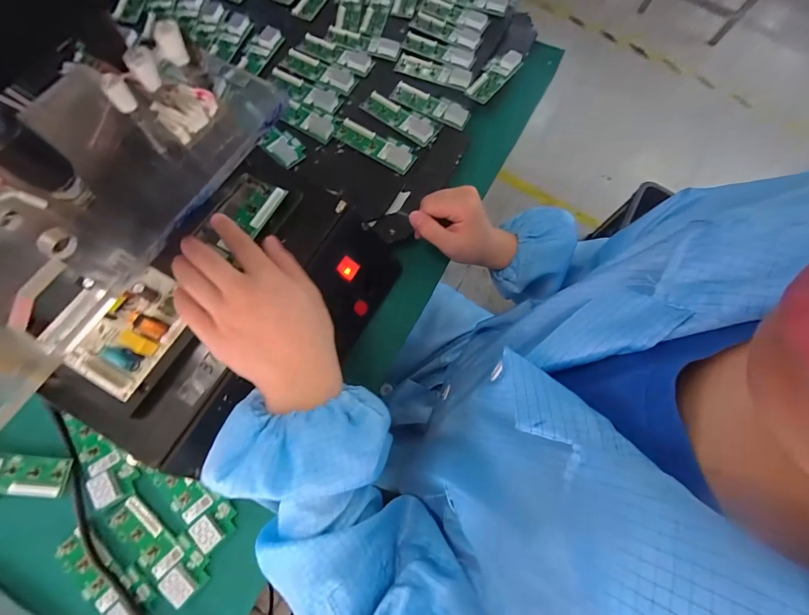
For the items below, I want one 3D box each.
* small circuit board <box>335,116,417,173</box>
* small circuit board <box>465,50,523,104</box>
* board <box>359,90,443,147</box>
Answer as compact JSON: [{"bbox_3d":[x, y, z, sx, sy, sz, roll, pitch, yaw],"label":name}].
[{"bbox_3d":[-0.035,-0.195,0.423,0.103,0.009,0.035,31,75,7],"label":"small circuit board"},{"bbox_3d":[0.117,-0.303,0.461,0.035,0.007,0.102,36,76,9],"label":"small circuit board"},{"bbox_3d":[-0.006,-0.234,0.434,0.099,0.008,0.037,33,76,8],"label":"board"}]

